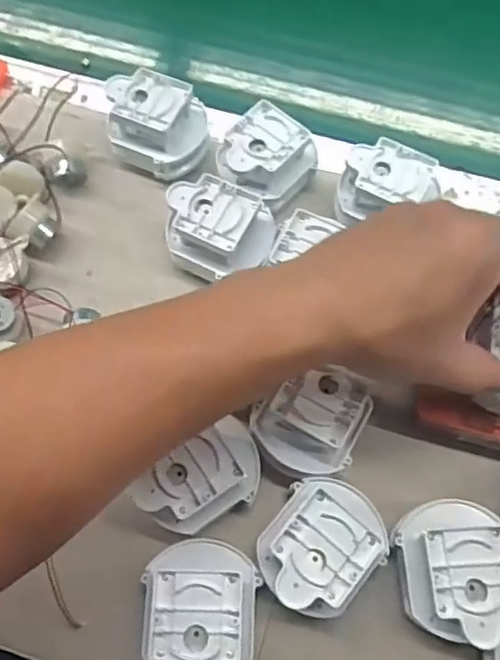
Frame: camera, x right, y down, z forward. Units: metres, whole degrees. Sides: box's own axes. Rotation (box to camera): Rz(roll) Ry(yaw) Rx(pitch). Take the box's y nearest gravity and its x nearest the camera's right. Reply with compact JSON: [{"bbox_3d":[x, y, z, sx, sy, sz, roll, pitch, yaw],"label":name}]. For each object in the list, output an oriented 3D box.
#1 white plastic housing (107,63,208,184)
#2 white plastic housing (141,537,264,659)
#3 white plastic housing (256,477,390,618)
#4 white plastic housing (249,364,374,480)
[{"bbox_3d":[-0.066,-0.144,0.430,0.067,0.047,0.057,23,70,9],"label":"white plastic housing"},{"bbox_3d":[-0.026,0.148,0.319,0.057,0.044,0.068,9,68,3],"label":"white plastic housing"},{"bbox_3d":[0.038,0.119,0.331,0.056,0.045,0.066,32,71,12],"label":"white plastic housing"},{"bbox_3d":[0.034,0.051,0.349,0.061,0.034,0.059,23,70,9],"label":"white plastic housing"}]

